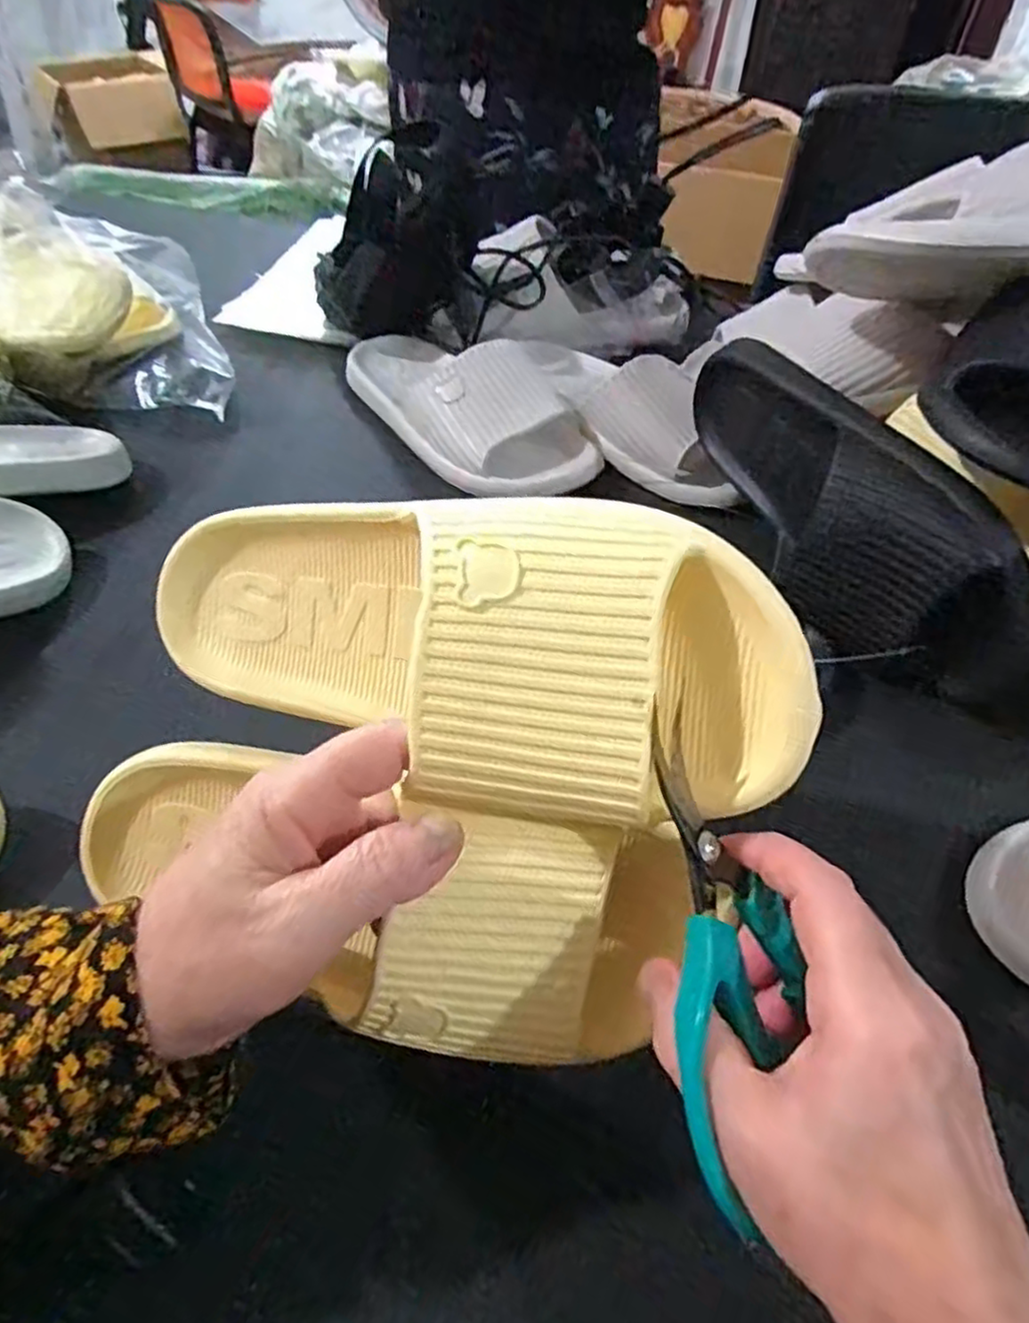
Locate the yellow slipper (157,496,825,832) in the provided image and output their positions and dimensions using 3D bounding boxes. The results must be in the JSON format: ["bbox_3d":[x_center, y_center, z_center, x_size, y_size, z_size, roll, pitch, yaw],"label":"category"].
[{"bbox_3d":[-0.025,-0.004,0.250,0.248,0.078,0.114,11,93,12],"label":"yellow slipper"}]

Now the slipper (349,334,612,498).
[{"bbox_3d":[-0.048,-0.221,0.572,0.108,0.064,0.277,-32,57,-25],"label":"slipper"}]

